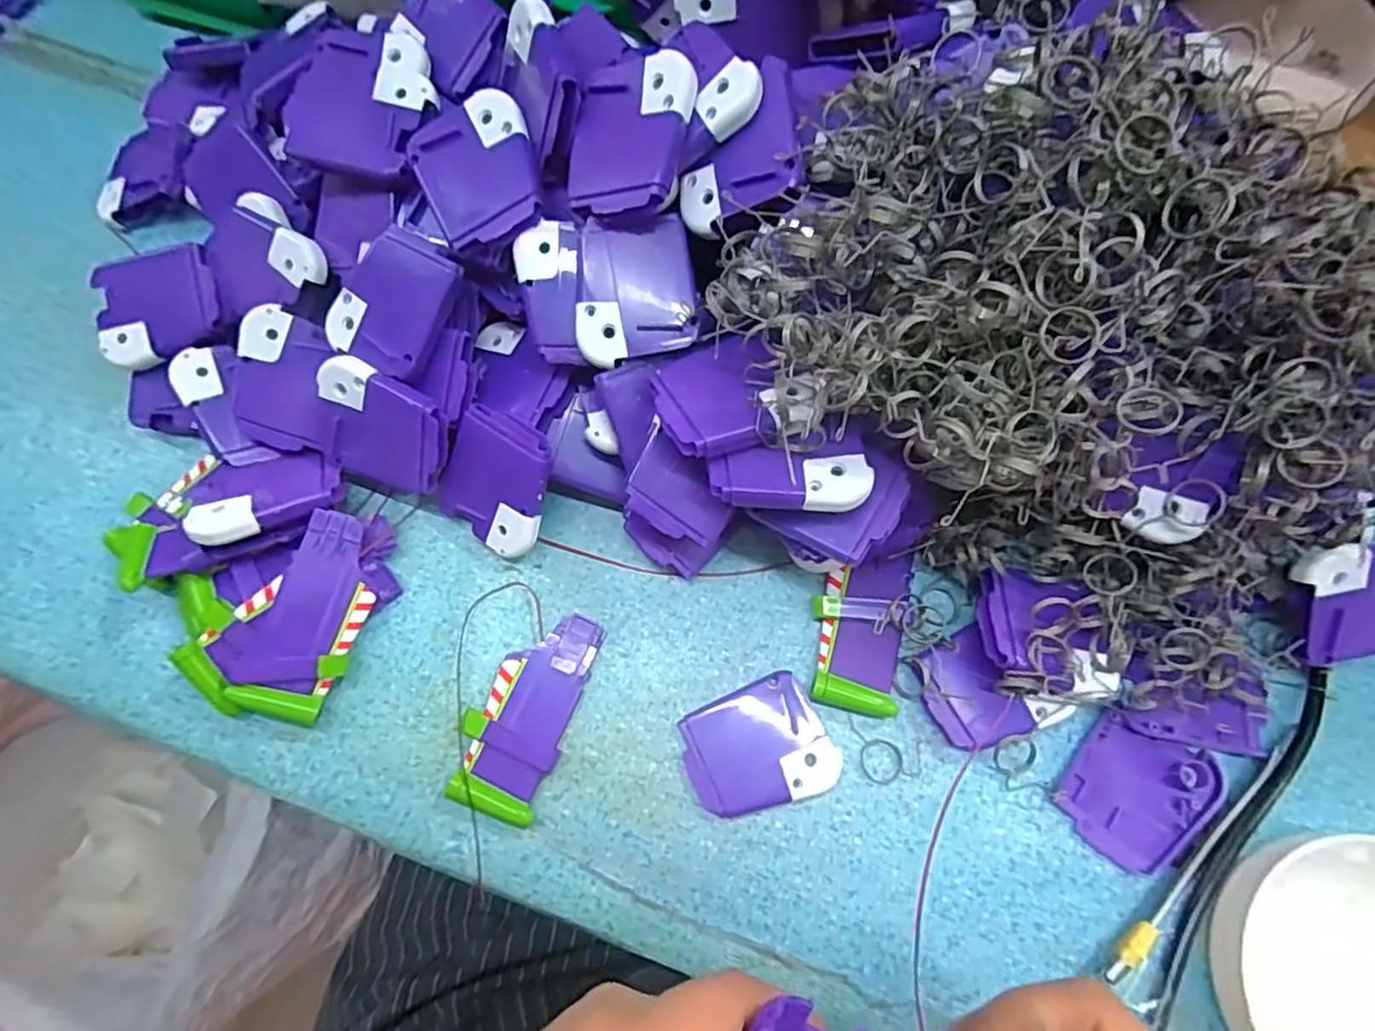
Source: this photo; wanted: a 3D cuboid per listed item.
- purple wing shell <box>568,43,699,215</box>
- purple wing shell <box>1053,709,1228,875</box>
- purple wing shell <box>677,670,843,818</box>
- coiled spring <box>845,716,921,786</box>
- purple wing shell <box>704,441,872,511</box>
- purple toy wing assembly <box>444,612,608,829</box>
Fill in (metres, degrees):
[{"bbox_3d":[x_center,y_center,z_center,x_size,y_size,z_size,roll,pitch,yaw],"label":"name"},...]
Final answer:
[{"bbox_3d":[-0.023,-0.154,0.276,0.047,0.013,0.063,19,98,24],"label":"purple wing shell"},{"bbox_3d":[0.192,0.118,0.288,0.052,0.007,0.059,34,76,11],"label":"purple wing shell"},{"bbox_3d":[0.030,0.102,0.297,0.062,0.008,0.052,-23,73,-6],"label":"purple wing shell"},{"bbox_3d":[0.086,0.105,0.298,0.033,0.004,0.023,14,73,5],"label":"coiled spring"},{"bbox_3d":[0.040,-0.015,0.264,0.062,0.006,0.025,6,73,4],"label":"purple wing shell"},{"bbox_3d":[-0.072,0.085,0.301,0.041,0.013,0.088,18,73,6],"label":"purple toy wing assembly"}]

